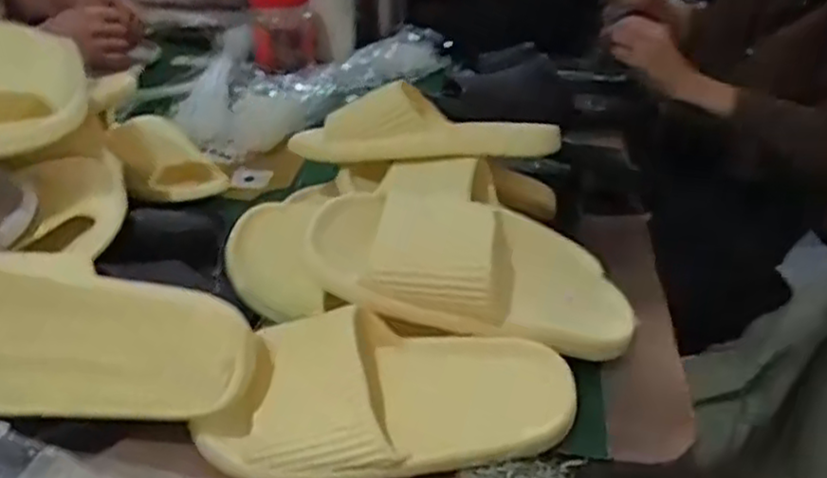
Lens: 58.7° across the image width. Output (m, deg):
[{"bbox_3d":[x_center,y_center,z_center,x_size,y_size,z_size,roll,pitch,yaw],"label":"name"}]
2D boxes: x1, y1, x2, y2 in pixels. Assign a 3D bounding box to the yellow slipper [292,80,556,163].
[{"bbox_3d":[0.011,-0.106,0.665,0.237,0.062,0.083,-5,33,-8],"label":"yellow slipper"}]

